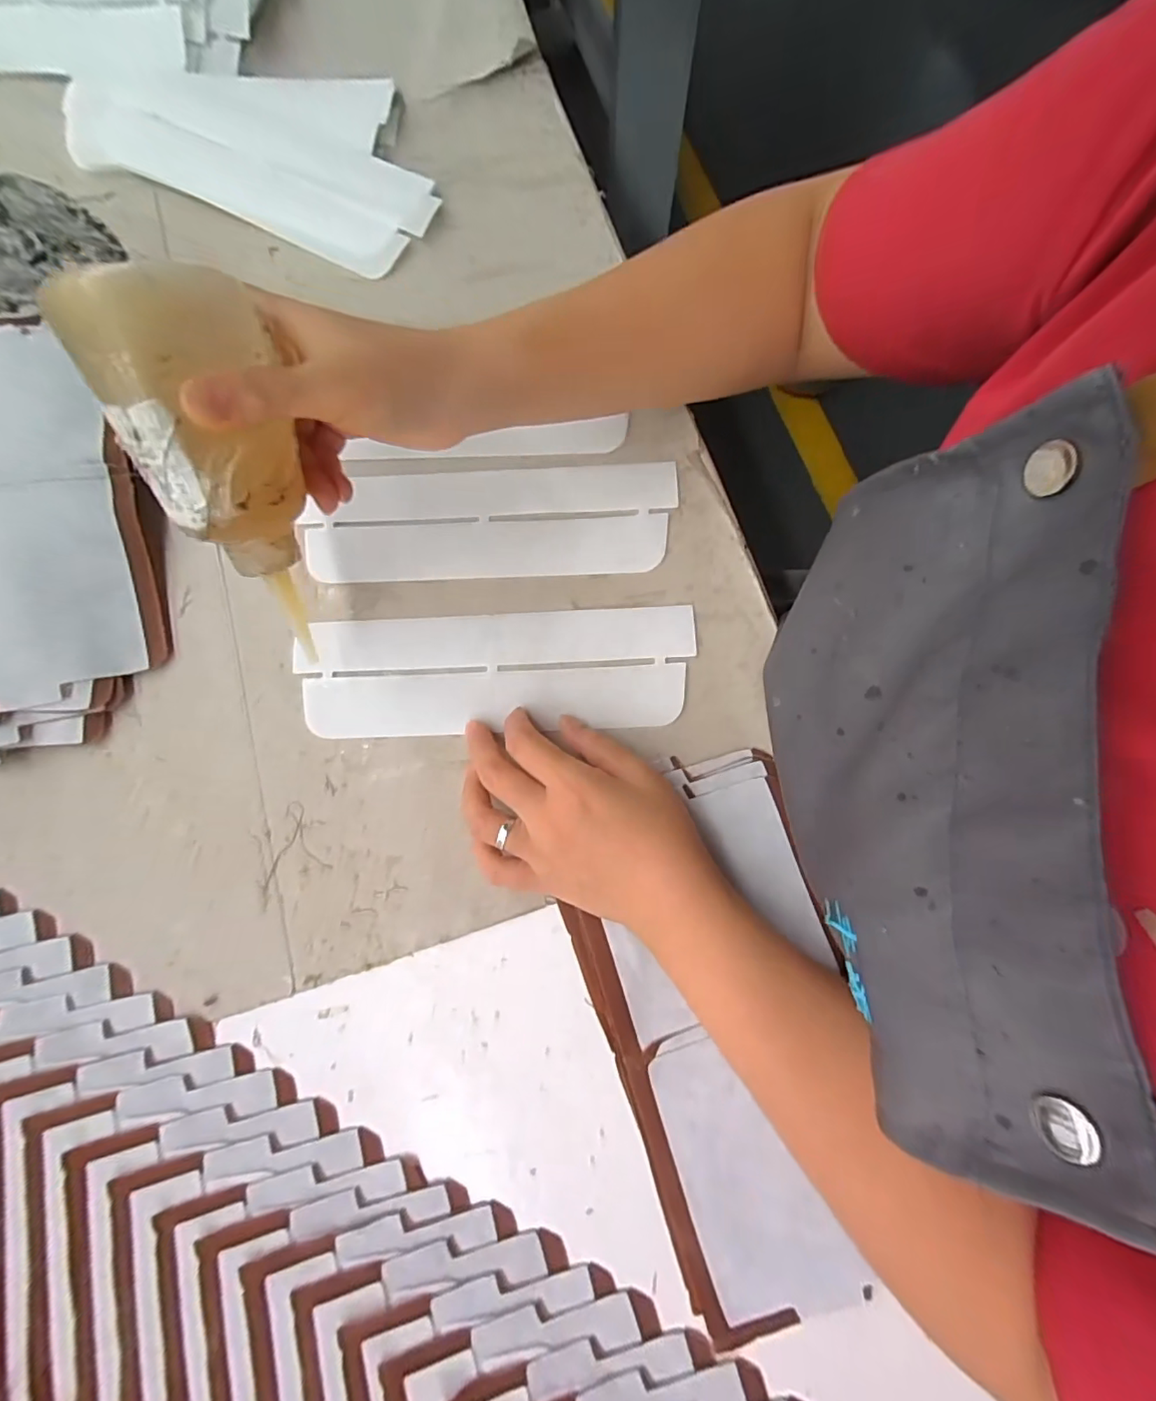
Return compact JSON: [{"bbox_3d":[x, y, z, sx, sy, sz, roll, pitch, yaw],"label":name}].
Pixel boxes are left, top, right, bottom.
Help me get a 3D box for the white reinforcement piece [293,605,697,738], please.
[{"bbox_3d":[-0.047,-0.017,0.313,0.220,0.005,0.069,-3,79,2],"label":"white reinforcement piece"}]

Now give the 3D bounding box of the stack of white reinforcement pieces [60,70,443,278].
[{"bbox_3d":[-0.214,-0.391,0.377,0.257,0.013,0.137,23,80,5],"label":"stack of white reinforcement pieces"}]

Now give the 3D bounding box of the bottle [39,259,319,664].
[{"bbox_3d":[-0.145,-0.098,0.229,0.053,0.136,0.050,-9,36,-2],"label":"bottle"}]

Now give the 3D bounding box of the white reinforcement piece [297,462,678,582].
[{"bbox_3d":[-0.054,-0.108,0.329,0.218,0.004,0.070,-2,80,1],"label":"white reinforcement piece"}]

